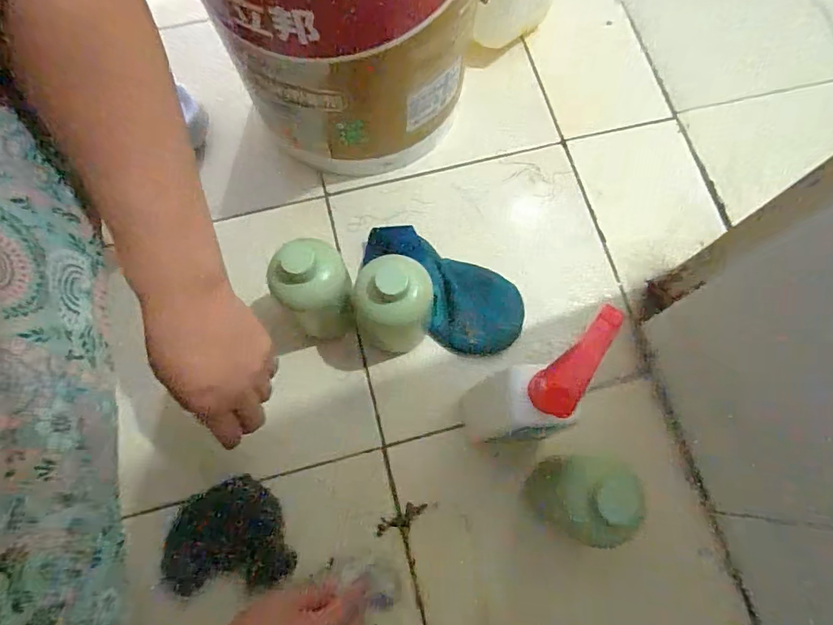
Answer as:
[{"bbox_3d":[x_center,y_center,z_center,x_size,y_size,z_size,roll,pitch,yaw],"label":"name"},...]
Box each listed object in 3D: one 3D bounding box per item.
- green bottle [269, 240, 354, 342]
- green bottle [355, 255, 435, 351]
[{"bbox_3d":[-0.094,-0.018,0.479,0.066,0.135,0.059,-11,74,-4],"label":"green bottle"},{"bbox_3d":[-0.022,-0.009,0.477,0.080,0.140,0.071,-19,74,-6],"label":"green bottle"}]

